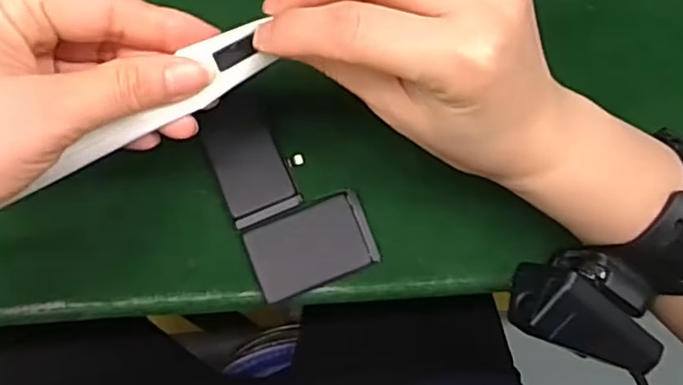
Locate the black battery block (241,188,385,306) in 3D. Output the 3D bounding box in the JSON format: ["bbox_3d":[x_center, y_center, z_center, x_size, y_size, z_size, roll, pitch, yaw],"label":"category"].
[{"bbox_3d":[-0.014,0.025,0.307,0.057,0.004,0.036,-21,84,-8],"label":"black battery block"}]

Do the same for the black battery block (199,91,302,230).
[{"bbox_3d":[-0.045,-0.016,0.311,0.033,0.006,0.059,-22,84,-8],"label":"black battery block"}]

